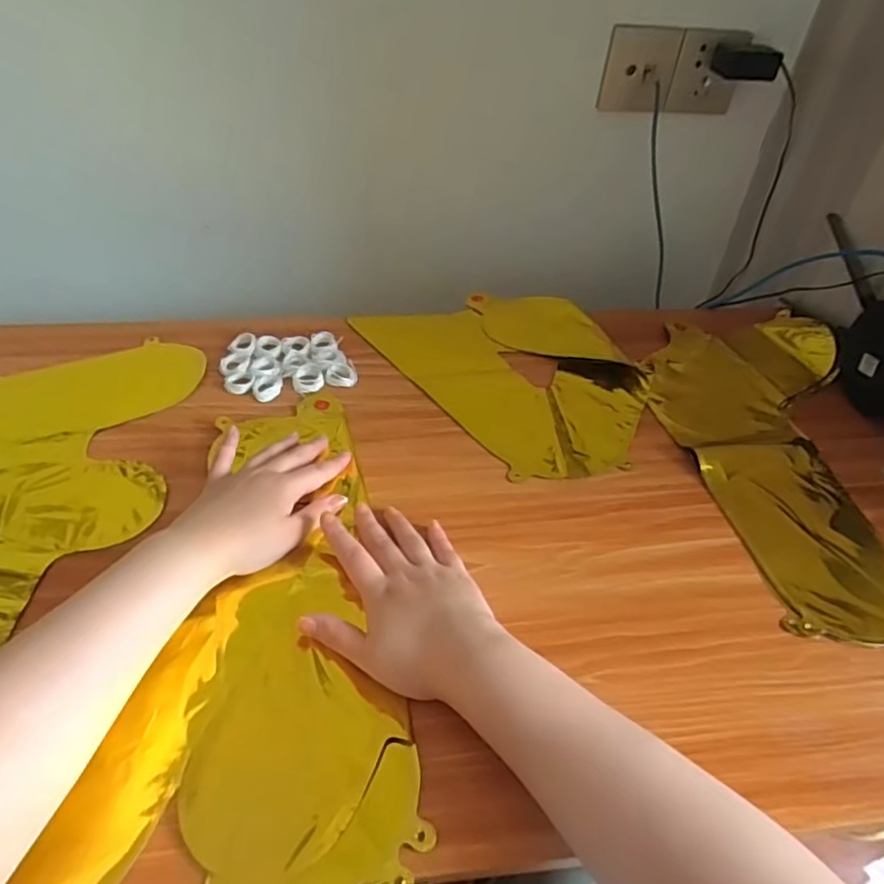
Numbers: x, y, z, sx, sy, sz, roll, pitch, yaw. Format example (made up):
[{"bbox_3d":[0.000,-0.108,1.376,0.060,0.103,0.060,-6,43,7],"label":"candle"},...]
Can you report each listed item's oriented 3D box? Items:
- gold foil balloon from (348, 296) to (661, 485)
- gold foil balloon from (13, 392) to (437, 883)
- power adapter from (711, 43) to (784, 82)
[{"bbox_3d":[0.087,-0.080,0.673,0.230,0.010,0.310,-22,50,-24],"label":"gold foil balloon"},{"bbox_3d":[-0.111,0.122,0.460,0.201,0.017,0.427,4,44,0],"label":"gold foil balloon"},{"bbox_3d":[0.360,-0.448,0.737,0.076,0.036,0.022,20,46,16],"label":"power adapter"}]

